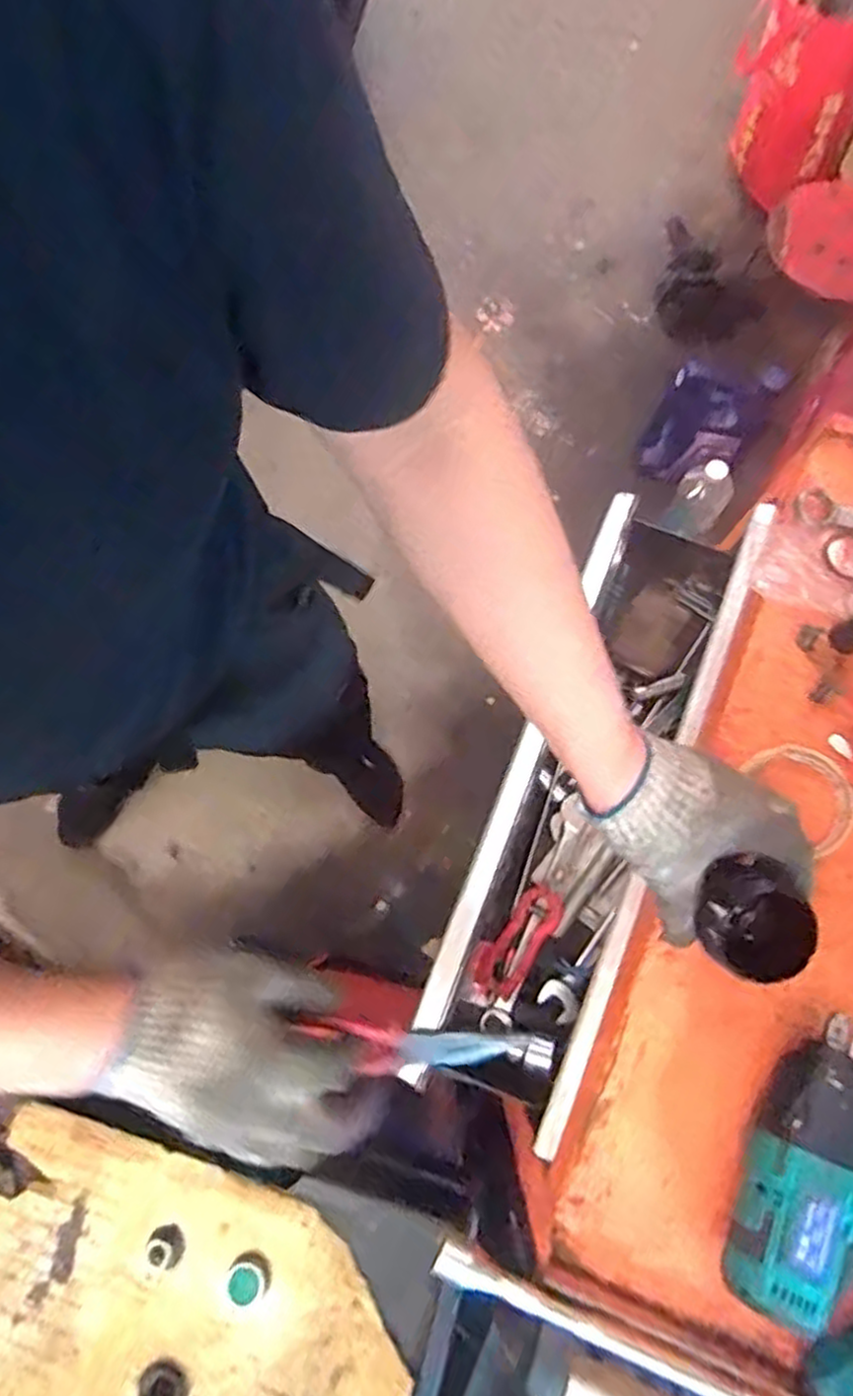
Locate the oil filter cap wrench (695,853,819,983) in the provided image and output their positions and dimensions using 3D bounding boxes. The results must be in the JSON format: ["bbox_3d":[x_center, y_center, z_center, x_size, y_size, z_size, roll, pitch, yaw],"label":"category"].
[{"bbox_3d":[0.218,0.151,0.493,0.061,0.044,0.071,-34,79,-6],"label":"oil filter cap wrench"}]

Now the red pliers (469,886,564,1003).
[{"bbox_3d":[0.092,0.251,0.764,0.049,0.020,0.126,35,80,8],"label":"red pliers"}]

